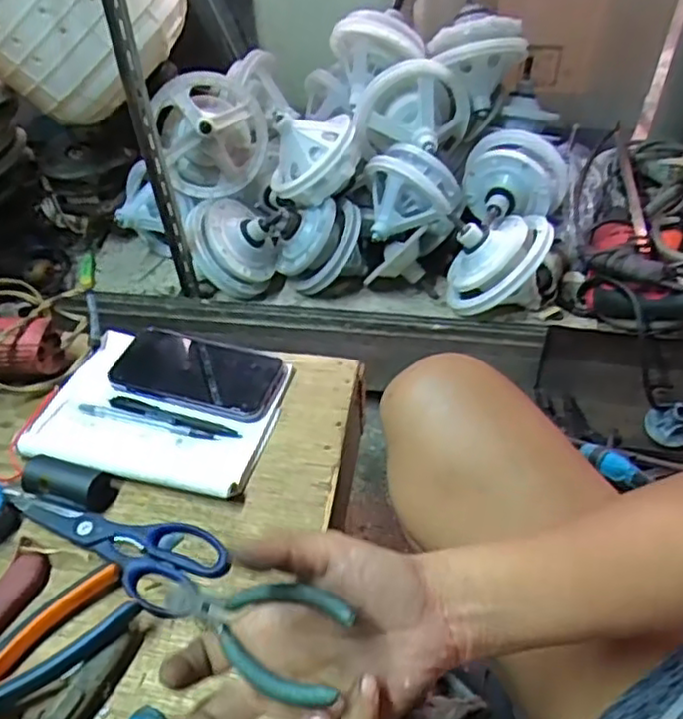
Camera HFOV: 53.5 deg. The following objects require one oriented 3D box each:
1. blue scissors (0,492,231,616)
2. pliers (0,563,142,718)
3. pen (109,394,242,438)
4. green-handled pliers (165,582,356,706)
[{"bbox_3d":[-0.188,0.141,0.560,0.195,0.013,0.072,22,51,22],"label":"blue scissors"},{"bbox_3d":[-0.239,0.215,0.479,0.186,0.022,0.071,-28,51,-23],"label":"pliers"},{"bbox_3d":[-0.159,0.053,0.634,0.136,0.007,0.014,14,49,16],"label":"pen"},{"bbox_3d":[-0.045,0.126,0.326,0.106,0.015,0.040,3,42,35],"label":"green-handled pliers"}]

